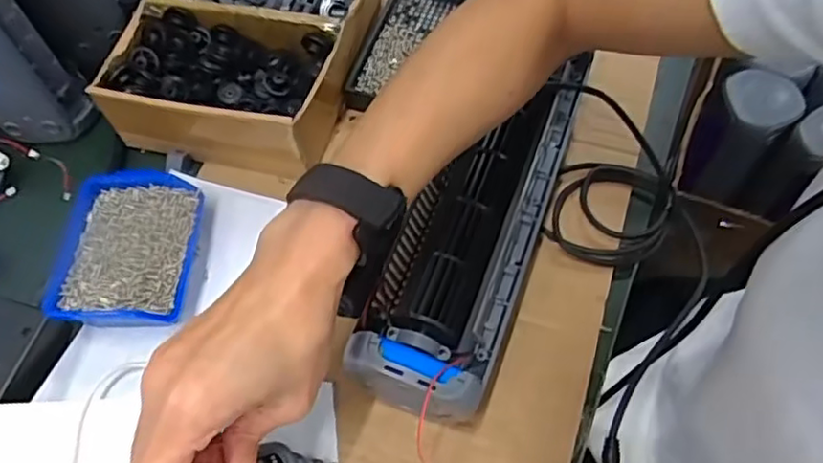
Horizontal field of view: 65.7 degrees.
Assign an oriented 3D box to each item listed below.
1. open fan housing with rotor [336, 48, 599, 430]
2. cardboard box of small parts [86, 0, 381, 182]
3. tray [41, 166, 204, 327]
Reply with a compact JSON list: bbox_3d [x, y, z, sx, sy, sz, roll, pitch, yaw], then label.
[{"bbox_3d":[0.046,-0.009,0.441,0.090,0.074,0.291,18,62,12],"label":"open fan housing with rotor"},{"bbox_3d":[-0.133,-0.162,0.536,0.177,0.062,0.216,13,61,10],"label":"cardboard box of small parts"},{"bbox_3d":[-0.200,0.015,0.451,0.088,0.038,0.113,2,60,4],"label":"tray"}]

